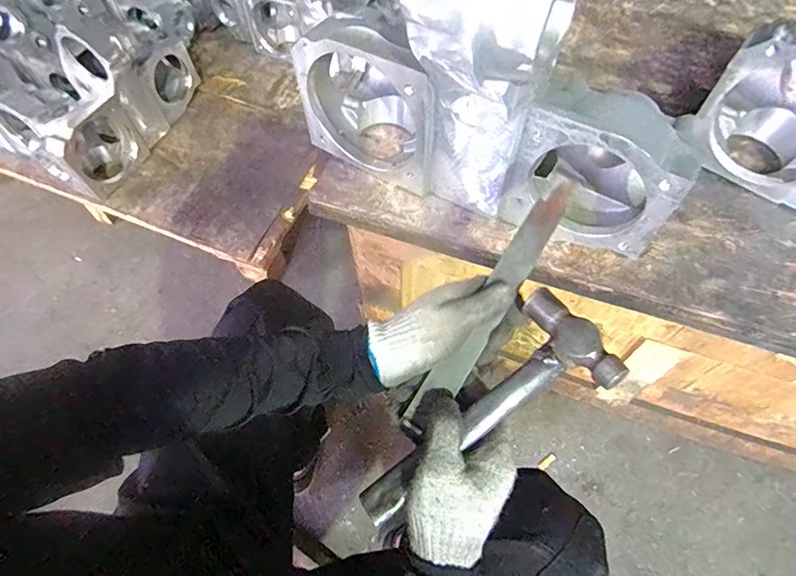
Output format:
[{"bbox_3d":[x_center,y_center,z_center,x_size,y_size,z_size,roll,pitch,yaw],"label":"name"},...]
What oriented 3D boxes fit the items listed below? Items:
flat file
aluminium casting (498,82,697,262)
[{"bbox_3d":[0.083,0.011,0.396,0.029,0.011,0.258,31,78,19],"label":"flat file"},{"bbox_3d":[0.229,-0.140,0.516,0.167,0.155,0.120,29,64,17],"label":"aluminium casting"}]

